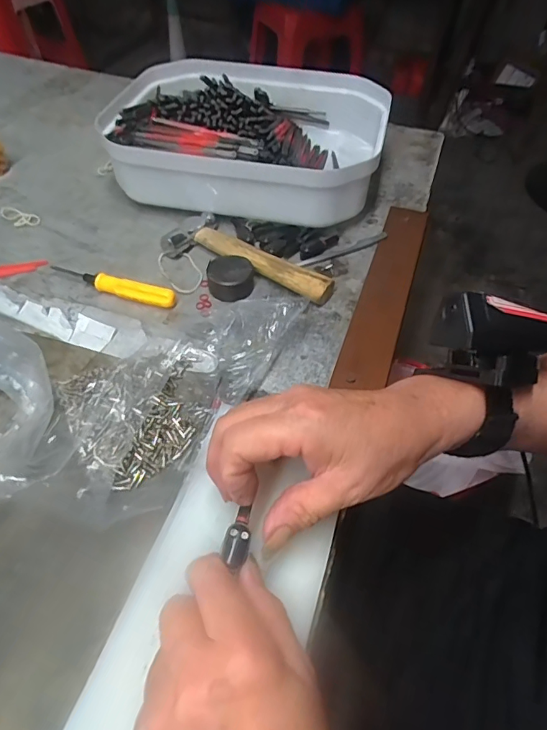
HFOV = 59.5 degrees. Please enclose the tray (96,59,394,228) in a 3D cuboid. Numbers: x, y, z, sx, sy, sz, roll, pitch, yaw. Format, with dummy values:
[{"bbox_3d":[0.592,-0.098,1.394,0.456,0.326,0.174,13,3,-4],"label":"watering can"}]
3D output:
[{"bbox_3d":[-0.025,-0.236,0.504,0.269,0.076,0.219,13,51,9],"label":"tray"}]

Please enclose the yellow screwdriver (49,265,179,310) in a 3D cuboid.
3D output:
[{"bbox_3d":[-0.136,-0.067,0.401,0.117,0.014,0.015,15,52,11],"label":"yellow screwdriver"}]

